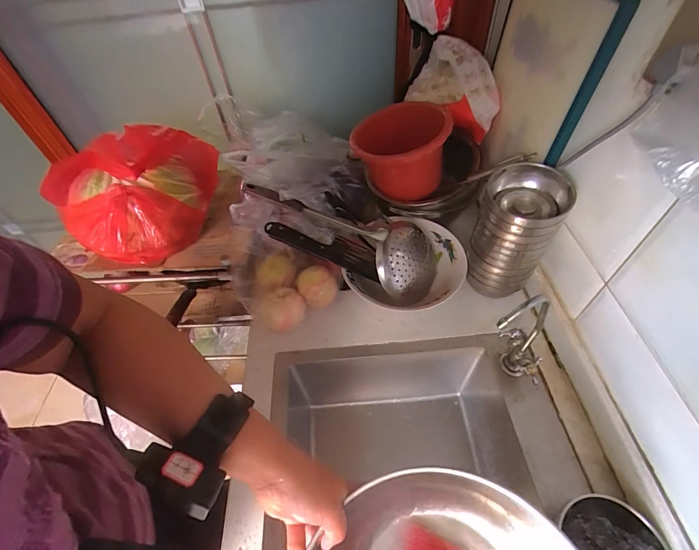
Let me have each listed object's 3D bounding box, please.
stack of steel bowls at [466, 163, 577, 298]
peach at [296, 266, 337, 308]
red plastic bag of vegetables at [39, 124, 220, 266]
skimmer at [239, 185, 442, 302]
[{"bbox_3d":[0.266,-0.066,0.581,0.112,0.216,0.100,17,55,17],"label":"stack of steel bowls"},{"bbox_3d":[-0.061,0.021,0.658,0.073,0.057,0.060,-21,53,-12],"label":"peach"},{"bbox_3d":[-0.380,-0.145,0.652,0.292,0.175,0.236,-27,55,-17],"label":"red plastic bag of vegetables"},{"bbox_3d":[-0.011,-0.092,0.674,0.402,0.094,0.152,27,57,6],"label":"skimmer"}]

